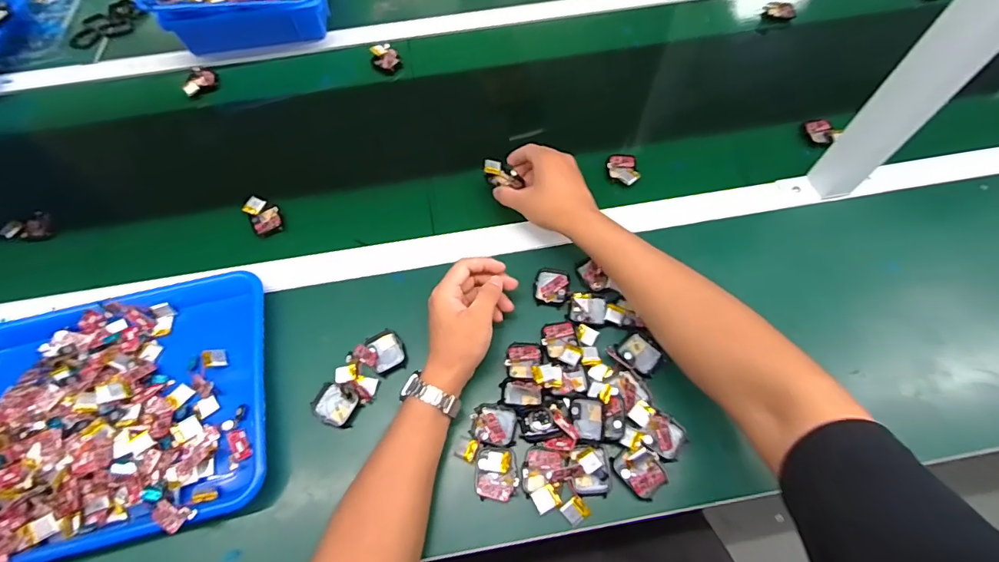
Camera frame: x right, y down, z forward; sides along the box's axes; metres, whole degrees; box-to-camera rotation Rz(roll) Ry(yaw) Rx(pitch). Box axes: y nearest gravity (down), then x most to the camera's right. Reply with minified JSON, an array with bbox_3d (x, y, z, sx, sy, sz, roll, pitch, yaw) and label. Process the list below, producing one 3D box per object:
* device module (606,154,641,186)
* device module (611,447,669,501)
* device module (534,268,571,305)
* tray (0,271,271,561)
[{"bbox_3d":[0.163,-0.145,0.595,0.037,0.014,0.051,-1,62,2],"label":"device module"},{"bbox_3d":[0.134,0.178,0.424,0.038,0.015,0.044,-31,65,-13],"label":"device module"},{"bbox_3d":[0.060,0.006,0.518,0.039,0.008,0.042,4,63,4],"label":"device module"},{"bbox_3d":[-0.405,0.132,0.457,0.336,0.054,0.263,-14,63,-5],"label":"tray"}]

